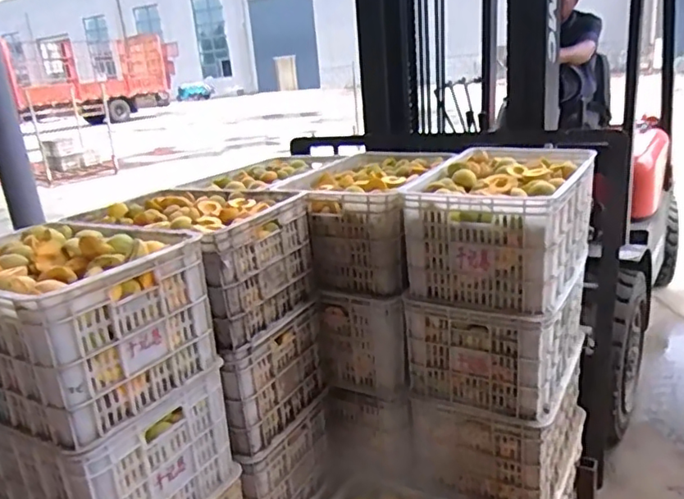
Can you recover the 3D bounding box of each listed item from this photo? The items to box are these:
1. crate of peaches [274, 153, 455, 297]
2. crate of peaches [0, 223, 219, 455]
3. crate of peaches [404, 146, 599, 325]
[{"bbox_3d":[0.097,-0.098,1.664,0.369,0.270,0.523,5,21,29],"label":"crate of peaches"},{"bbox_3d":[-0.554,0.135,1.151,0.499,0.284,0.352,6,21,31],"label":"crate of peaches"},{"bbox_3d":[0.430,-0.075,1.481,0.360,0.286,0.498,7,22,33],"label":"crate of peaches"}]

